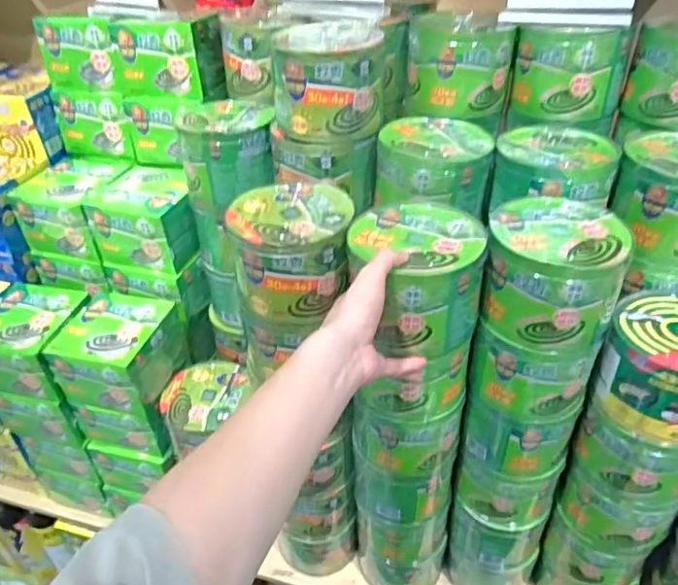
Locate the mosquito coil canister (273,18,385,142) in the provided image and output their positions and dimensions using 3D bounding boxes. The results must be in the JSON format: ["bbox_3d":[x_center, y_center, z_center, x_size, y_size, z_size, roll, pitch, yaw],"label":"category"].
[{"bbox_3d":[-0.015,-0.264,0.690,0.129,0.107,0.158,-4,36,-2],"label":"mosquito coil canister"}]

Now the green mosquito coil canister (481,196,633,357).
[{"bbox_3d":[0.216,-0.017,0.579,0.134,0.117,0.112,15,39,22],"label":"green mosquito coil canister"}]

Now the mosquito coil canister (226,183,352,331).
[{"bbox_3d":[-0.051,-0.045,0.617,0.130,0.106,0.125,-1,36,2],"label":"mosquito coil canister"}]

